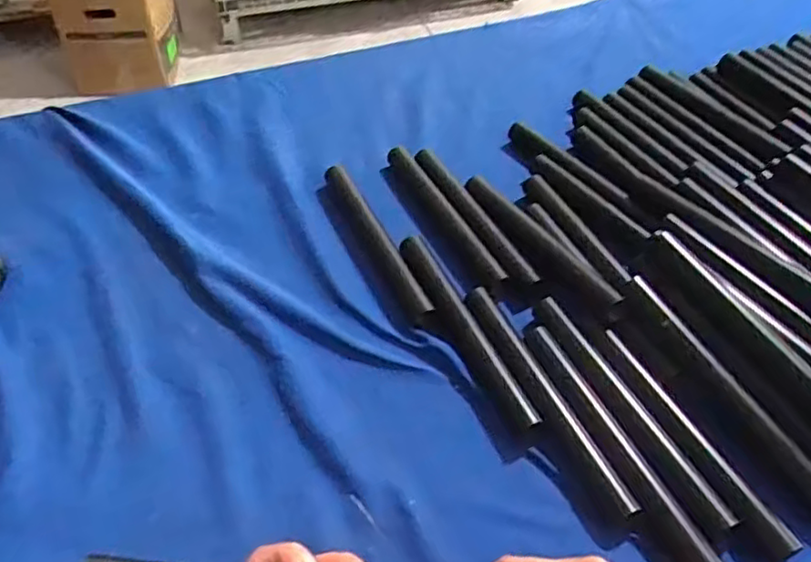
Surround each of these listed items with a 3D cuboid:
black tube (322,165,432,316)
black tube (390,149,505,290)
[{"bbox_3d":[-0.030,-0.044,0.626,0.024,0.016,0.216,-17,50,-18],"label":"black tube"},{"bbox_3d":[0.037,-0.071,0.648,0.021,0.014,0.209,-20,51,-20],"label":"black tube"}]

